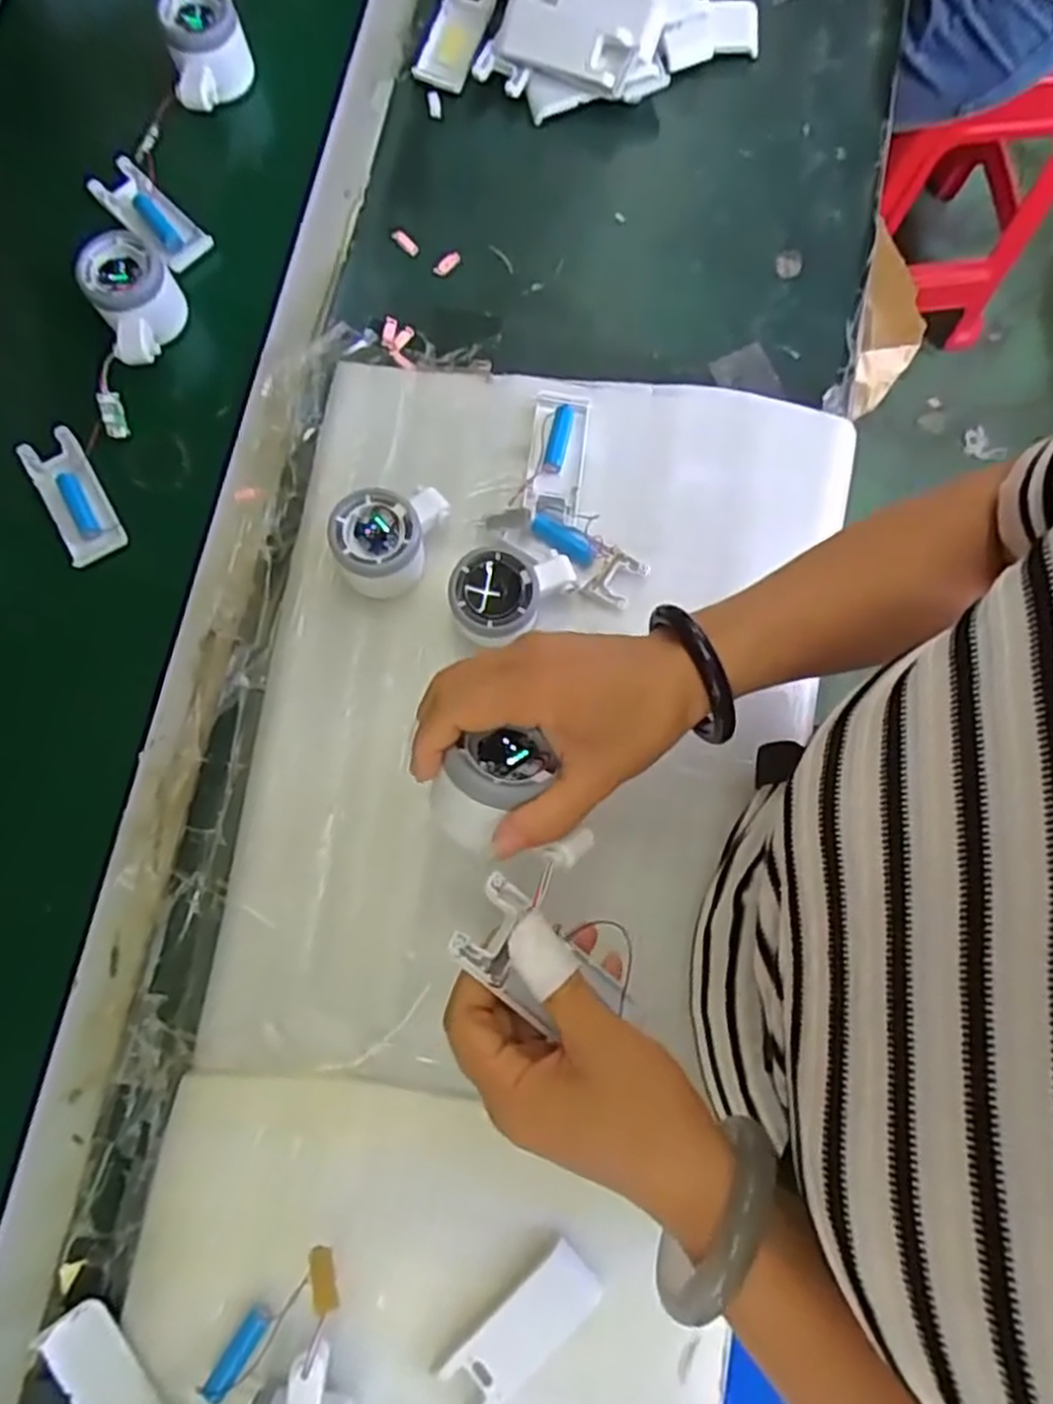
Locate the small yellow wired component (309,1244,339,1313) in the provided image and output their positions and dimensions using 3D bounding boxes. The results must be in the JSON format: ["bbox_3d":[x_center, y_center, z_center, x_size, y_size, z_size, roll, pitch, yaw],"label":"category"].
[{"bbox_3d":[-0.115,0.324,0.424,0.013,0.004,0.032,11,37,-37],"label":"small yellow wired component"}]

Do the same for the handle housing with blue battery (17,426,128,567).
[{"bbox_3d":[-0.329,-0.150,0.548,0.041,0.011,0.100,-29,81,-6],"label":"handle housing with blue battery"}]

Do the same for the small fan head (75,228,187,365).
[{"bbox_3d":[-0.284,-0.291,0.550,0.063,0.048,0.077,-25,81,-6],"label":"small fan head"}]

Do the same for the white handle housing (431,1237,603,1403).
[{"bbox_3d":[-0.002,0.366,0.439,0.098,0.012,0.038,-40,82,-8],"label":"white handle housing"}]

